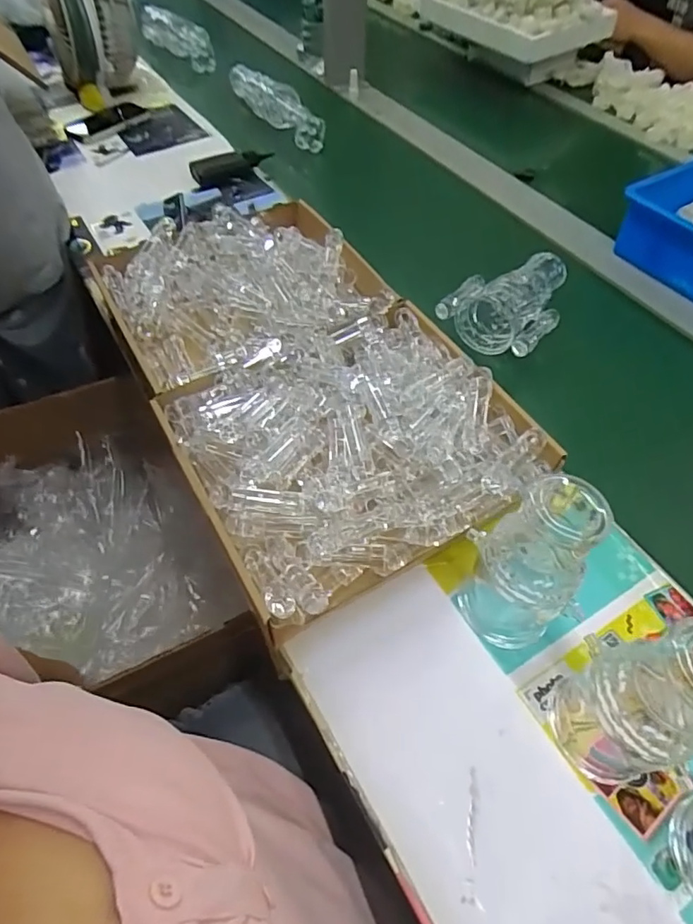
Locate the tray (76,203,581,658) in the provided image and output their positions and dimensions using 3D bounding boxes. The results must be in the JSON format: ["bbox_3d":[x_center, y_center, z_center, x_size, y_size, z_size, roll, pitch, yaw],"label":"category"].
[{"bbox_3d":[-0.062,-0.114,0.604,0.315,0.075,0.550,-26,57,-17],"label":"tray"}]

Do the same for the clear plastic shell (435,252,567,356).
[{"bbox_3d":[0.214,-0.211,0.690,0.121,0.061,0.178,31,60,20],"label":"clear plastic shell"}]

